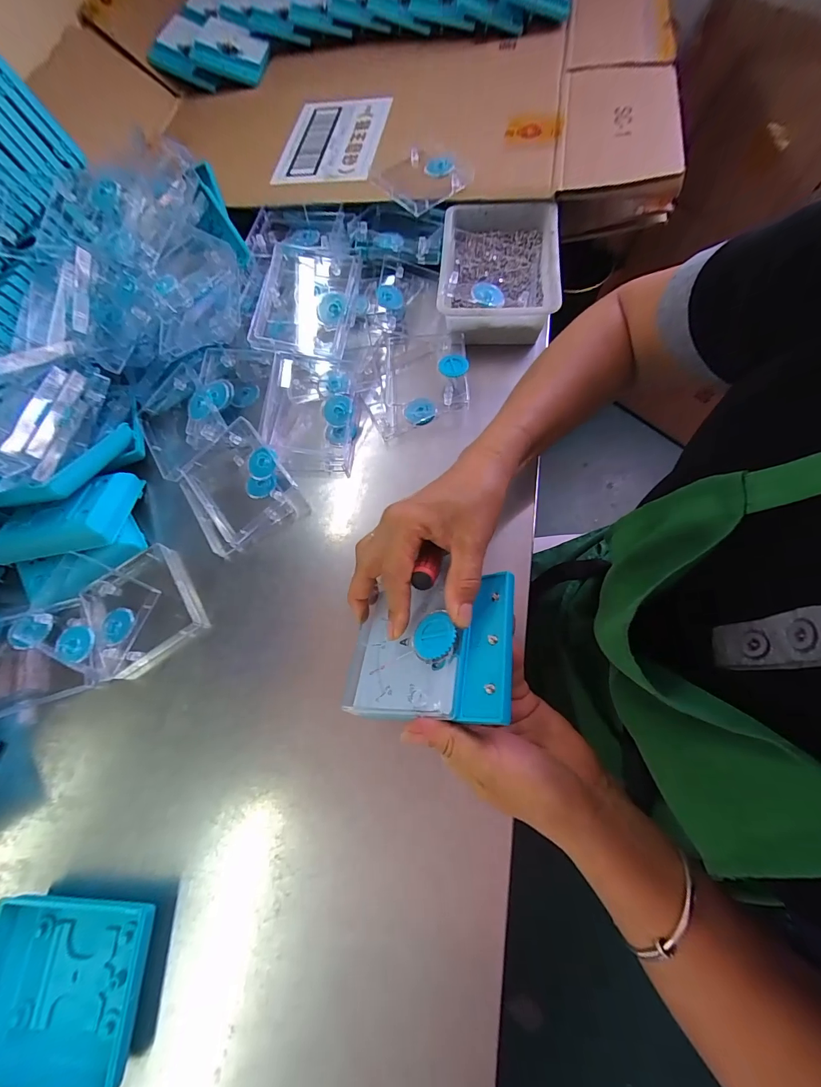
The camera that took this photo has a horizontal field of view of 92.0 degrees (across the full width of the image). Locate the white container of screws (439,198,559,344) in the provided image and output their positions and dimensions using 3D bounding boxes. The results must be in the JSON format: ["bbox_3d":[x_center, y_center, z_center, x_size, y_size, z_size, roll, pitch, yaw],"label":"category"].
[{"bbox_3d":[0.097,-0.299,0.444,0.123,0.055,0.168,3,69,8],"label":"white container of screws"}]

